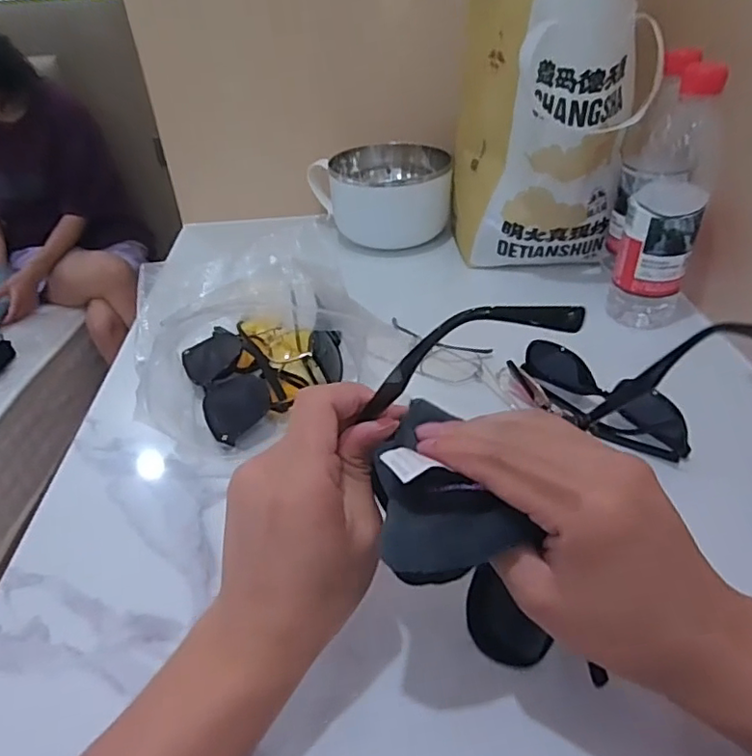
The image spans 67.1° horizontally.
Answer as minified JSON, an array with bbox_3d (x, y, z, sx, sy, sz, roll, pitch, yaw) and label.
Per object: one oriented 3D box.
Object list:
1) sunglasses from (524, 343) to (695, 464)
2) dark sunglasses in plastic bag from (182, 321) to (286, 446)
[{"bbox_3d":[0.175,0.016,0.445,0.137,0.051,0.026,28,49,33],"label":"sunglasses"},{"bbox_3d":[-0.127,-0.001,0.503,0.067,0.034,0.154,-20,42,-19],"label":"dark sunglasses in plastic bag"}]

